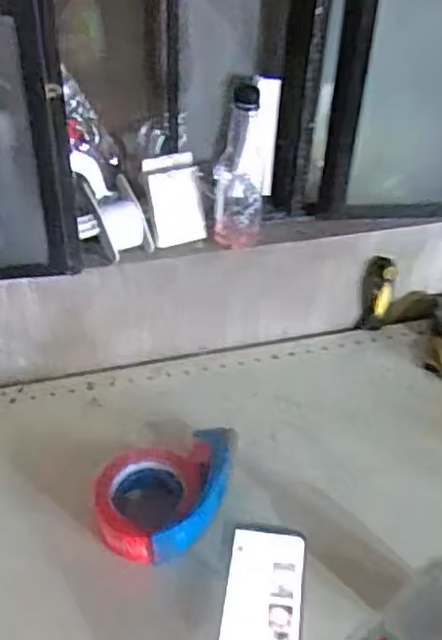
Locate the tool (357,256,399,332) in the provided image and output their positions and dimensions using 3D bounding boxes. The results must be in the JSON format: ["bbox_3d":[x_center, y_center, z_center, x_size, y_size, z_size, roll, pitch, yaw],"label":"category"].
[{"bbox_3d":[0.217,-0.034,0.952,0.040,0.107,0.035,4,40,1],"label":"tool"}]

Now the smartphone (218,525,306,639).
[{"bbox_3d":[0.042,0.272,0.658,0.077,0.004,0.152,2,43,9],"label":"smartphone"}]

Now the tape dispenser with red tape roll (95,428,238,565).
[{"bbox_3d":[-0.056,0.185,0.719,0.157,0.055,0.129,-1,40,-6],"label":"tape dispenser with red tape roll"}]

